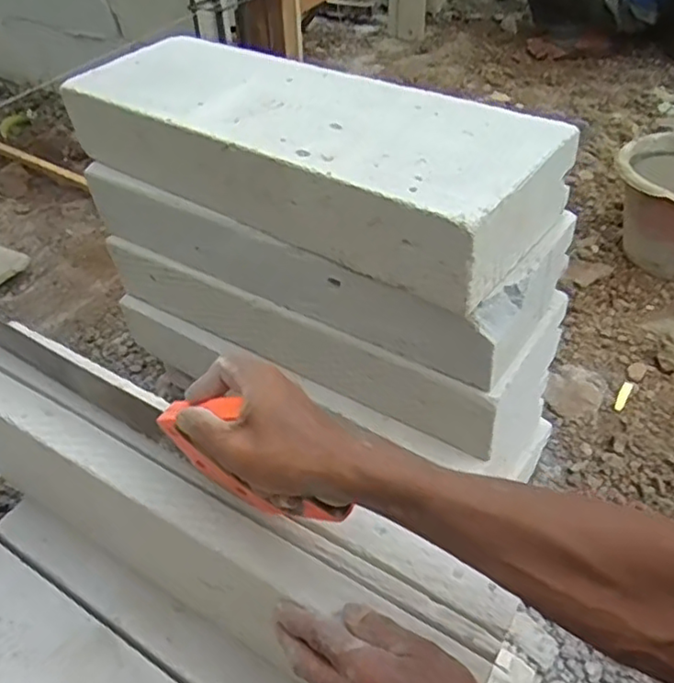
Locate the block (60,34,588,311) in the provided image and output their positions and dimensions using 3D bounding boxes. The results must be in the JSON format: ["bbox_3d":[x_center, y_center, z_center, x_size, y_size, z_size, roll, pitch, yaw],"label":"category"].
[{"bbox_3d":[-0.058,-0.232,0.726,0.606,0.109,0.214,28,51,27],"label":"block"}]

